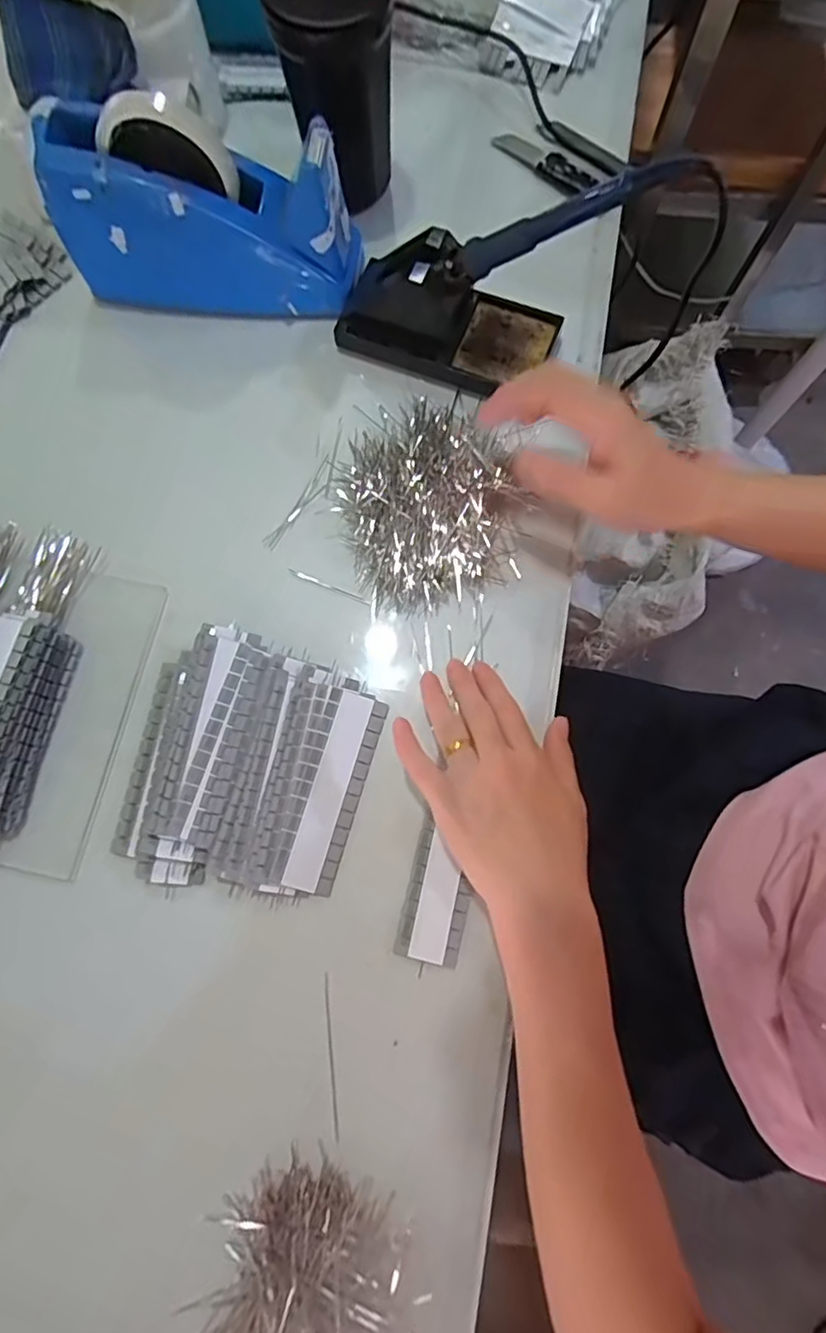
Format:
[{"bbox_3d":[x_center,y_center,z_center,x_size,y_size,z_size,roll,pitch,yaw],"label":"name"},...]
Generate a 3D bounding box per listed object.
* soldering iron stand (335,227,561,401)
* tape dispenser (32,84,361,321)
[{"bbox_3d":[0.026,-0.262,0.425,0.150,0.072,0.080,24,78,7],"label":"soldering iron stand"},{"bbox_3d":[-0.150,-0.326,0.423,0.208,0.114,0.064,6,76,3],"label":"tape dispenser"}]

